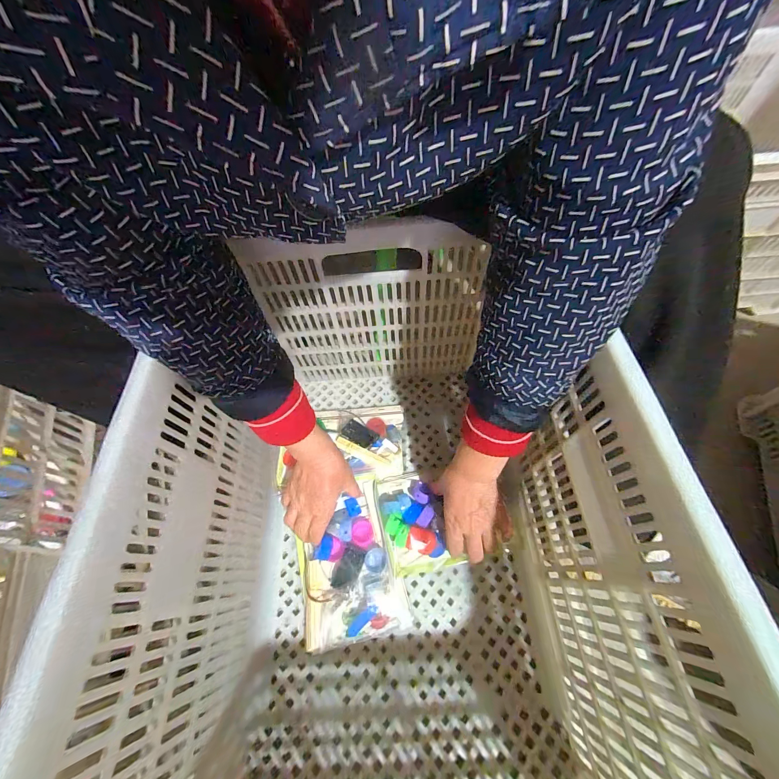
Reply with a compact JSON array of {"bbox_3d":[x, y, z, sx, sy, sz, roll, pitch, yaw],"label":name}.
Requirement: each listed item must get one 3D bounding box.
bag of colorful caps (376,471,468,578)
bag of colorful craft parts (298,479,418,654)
[{"bbox_3d":[0.035,0.192,0.486,0.099,0.035,0.133,-15,60,-5],"label":"bag of colorful caps"},{"bbox_3d":[-0.062,0.236,0.464,0.135,0.031,0.199,-14,60,-4],"label":"bag of colorful craft parts"}]

